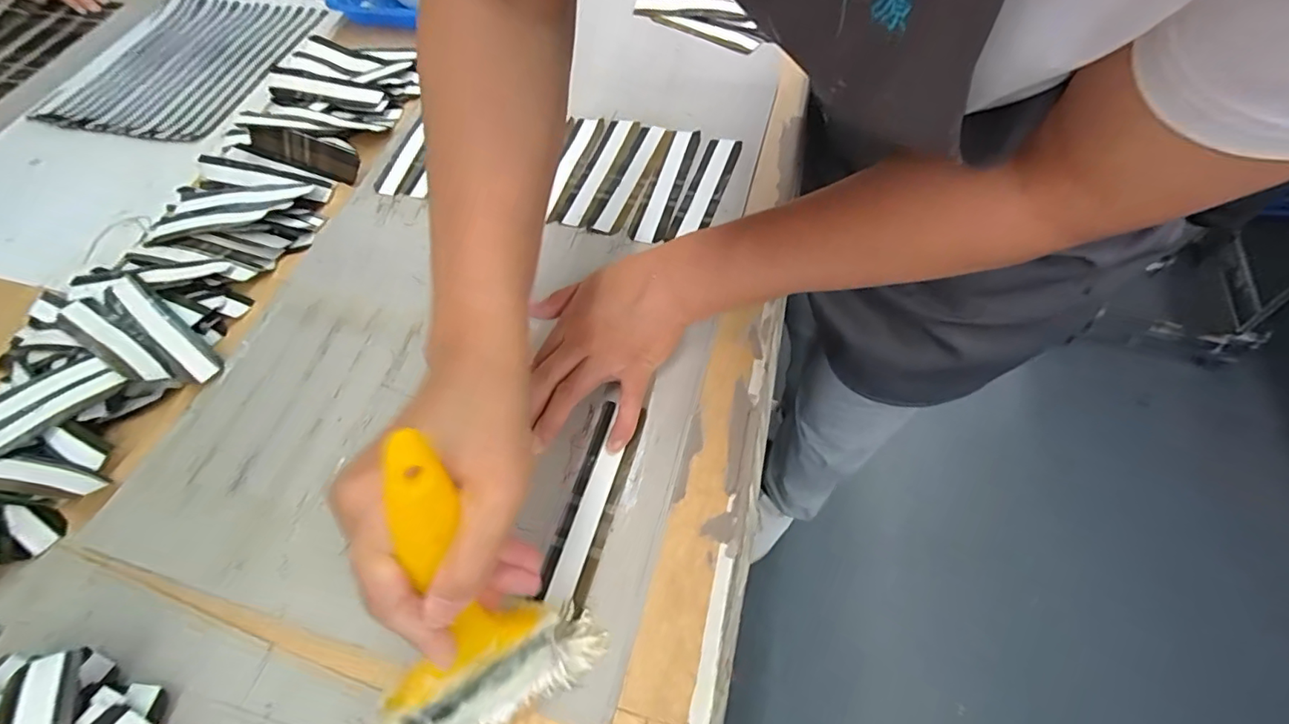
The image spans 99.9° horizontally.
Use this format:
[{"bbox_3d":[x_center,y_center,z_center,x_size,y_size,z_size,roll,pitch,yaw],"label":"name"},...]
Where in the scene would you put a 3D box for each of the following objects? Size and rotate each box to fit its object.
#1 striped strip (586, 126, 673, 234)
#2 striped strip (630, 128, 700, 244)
[{"bbox_3d":[-0.012,-0.170,0.495,0.034,0.004,0.142,16,63,13],"label":"striped strip"},{"bbox_3d":[0.019,-0.162,0.488,0.032,0.004,0.139,13,62,12],"label":"striped strip"}]

